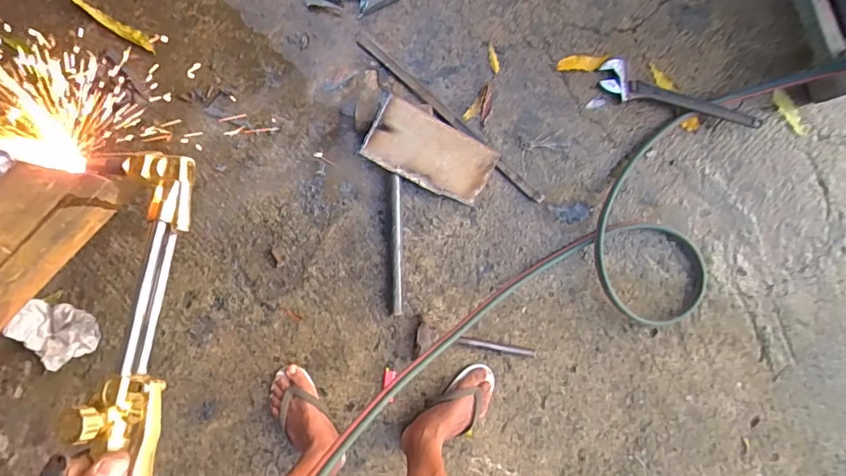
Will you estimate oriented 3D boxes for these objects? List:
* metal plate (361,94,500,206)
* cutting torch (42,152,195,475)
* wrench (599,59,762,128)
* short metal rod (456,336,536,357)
[{"bbox_3d":[0.018,-0.175,0.987,0.267,0.015,0.135,25,101,-16],"label":"metal plate"},{"bbox_3d":[-0.211,0.173,0.288,0.059,0.066,0.482,7,78,-2],"label":"cutting torch"},{"bbox_3d":[0.570,-0.299,1.056,0.382,0.037,0.089,24,92,-6],"label":"wrench"},{"bbox_3d":[0.165,0.246,1.069,0.182,0.011,0.017,11,90,-6],"label":"short metal rod"}]

